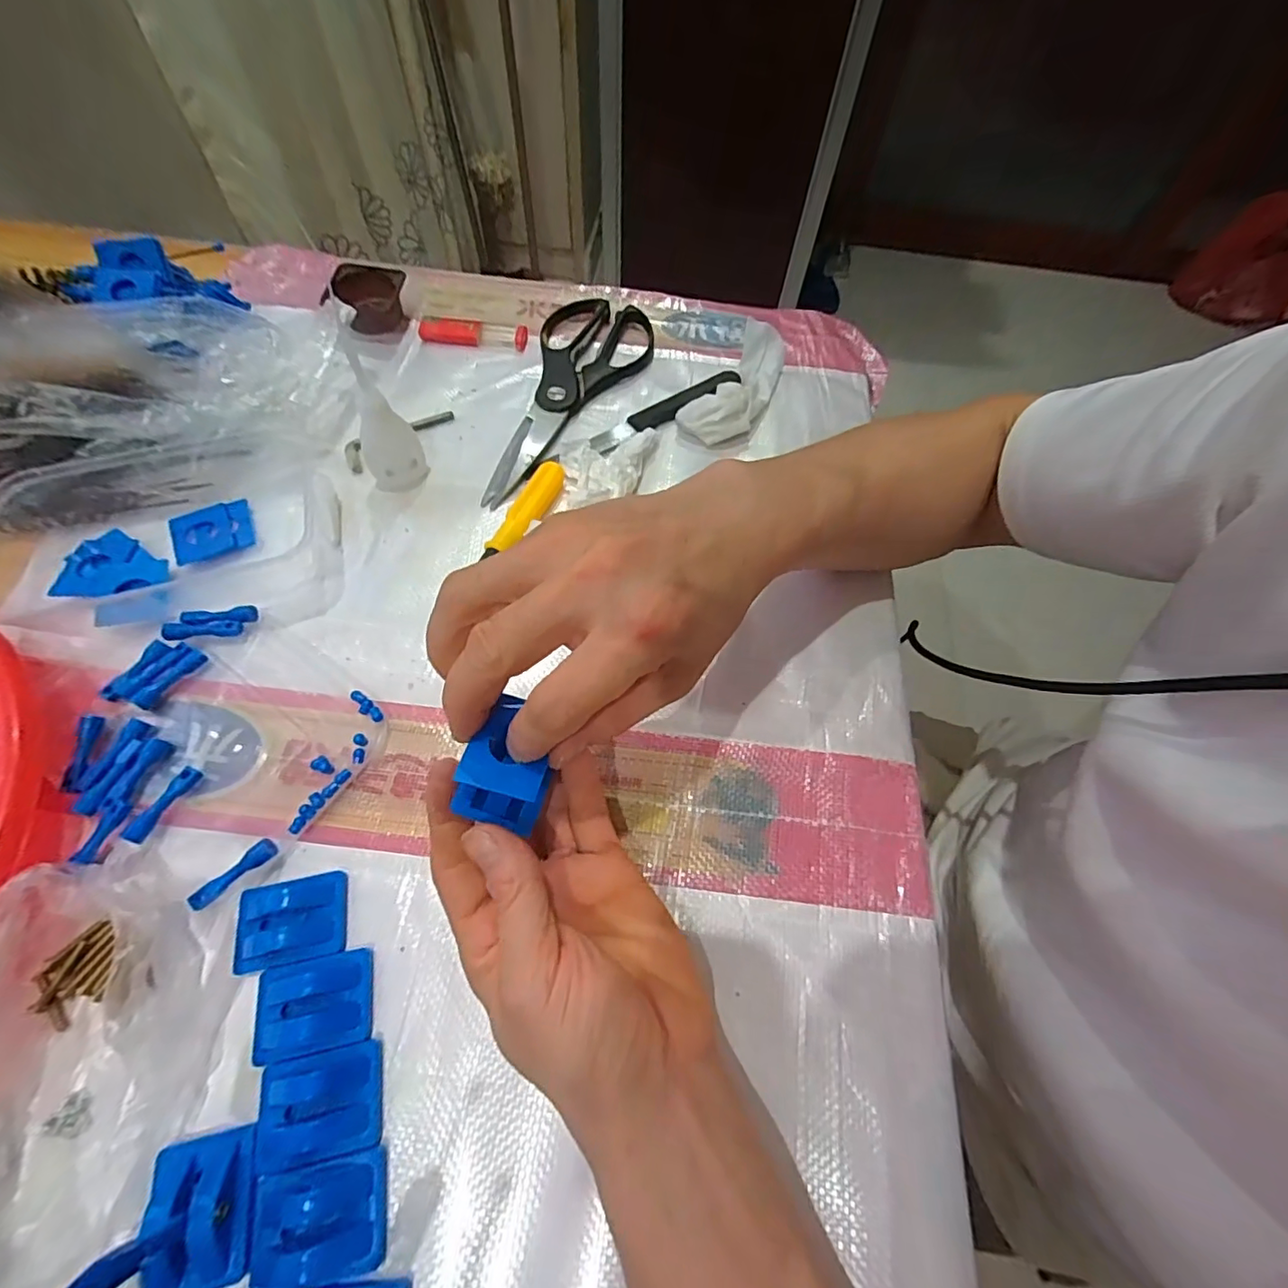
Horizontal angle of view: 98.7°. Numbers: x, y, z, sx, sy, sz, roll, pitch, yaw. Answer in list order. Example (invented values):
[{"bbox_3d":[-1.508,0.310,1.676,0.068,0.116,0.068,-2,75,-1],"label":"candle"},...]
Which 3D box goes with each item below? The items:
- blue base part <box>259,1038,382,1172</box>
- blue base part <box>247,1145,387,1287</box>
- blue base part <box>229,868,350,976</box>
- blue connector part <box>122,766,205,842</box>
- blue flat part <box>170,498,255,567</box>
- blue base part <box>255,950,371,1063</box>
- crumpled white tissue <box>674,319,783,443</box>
[{"bbox_3d":[-0.126,0.177,0.213,0.043,0.010,0.033,-8,63,-8],"label":"blue base part"},{"bbox_3d":[-0.117,0.206,0.198,0.044,0.008,0.034,-7,63,-7],"label":"blue base part"},{"bbox_3d":[-0.156,0.122,0.243,0.044,0.010,0.034,-10,63,-9],"label":"blue base part"},{"bbox_3d":[-0.225,0.076,0.261,0.010,0.012,0.036,25,63,10],"label":"blue connector part"},{"bbox_3d":[-0.263,-0.071,0.335,0.041,0.004,0.042,-26,66,-16],"label":"blue flat part"},{"bbox_3d":[-0.137,0.149,0.229,0.042,0.009,0.034,-10,63,-9],"label":"blue base part"},{"bbox_3d":[0.073,-0.192,0.408,0.046,0.026,0.119,27,64,11],"label":"crumpled white tissue"}]

